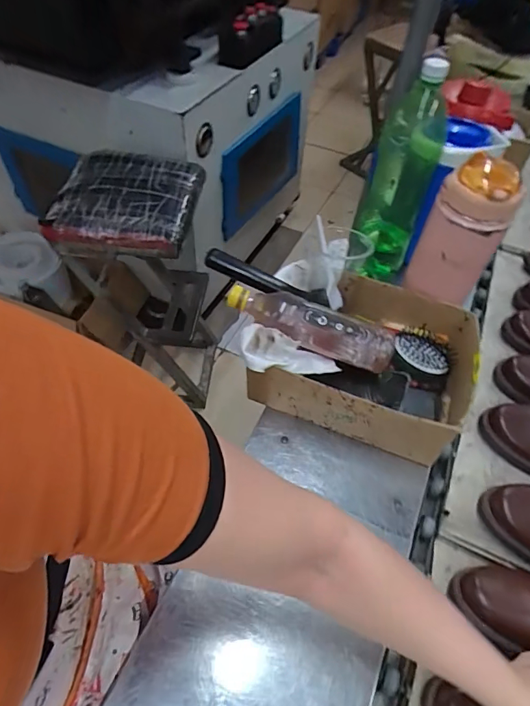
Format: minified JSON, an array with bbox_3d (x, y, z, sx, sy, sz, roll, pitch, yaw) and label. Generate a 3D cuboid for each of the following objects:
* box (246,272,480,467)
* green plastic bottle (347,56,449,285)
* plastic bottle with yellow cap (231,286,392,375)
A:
[{"bbox_3d":[0.141,0.012,0.603,0.249,0.105,0.203,21,54,11],"label":"box"},{"bbox_3d":[0.209,-0.275,0.673,0.091,0.317,0.098,16,53,7],"label":"green plastic bottle"},{"bbox_3d":[0.057,-0.033,0.560,0.212,0.056,0.053,16,53,7],"label":"plastic bottle with yellow cap"}]

